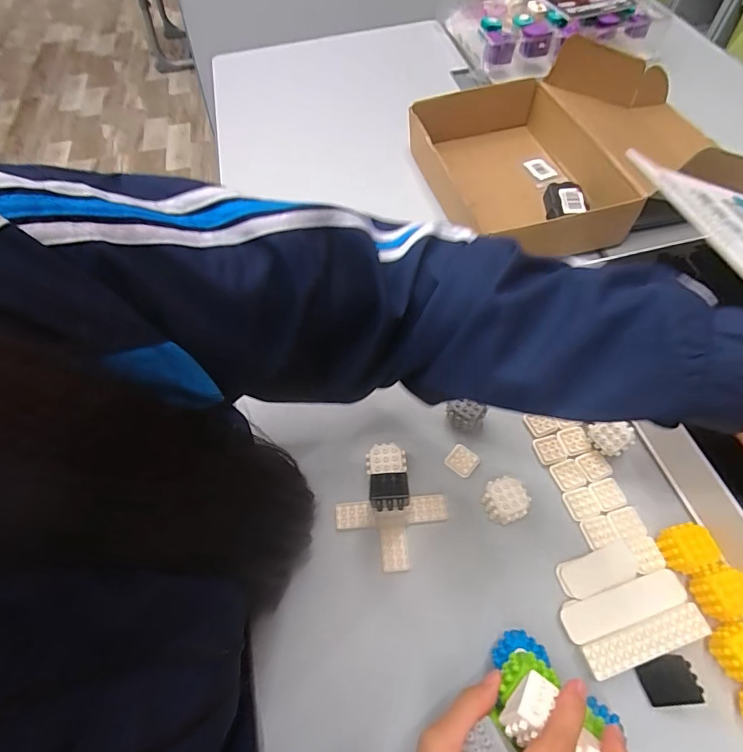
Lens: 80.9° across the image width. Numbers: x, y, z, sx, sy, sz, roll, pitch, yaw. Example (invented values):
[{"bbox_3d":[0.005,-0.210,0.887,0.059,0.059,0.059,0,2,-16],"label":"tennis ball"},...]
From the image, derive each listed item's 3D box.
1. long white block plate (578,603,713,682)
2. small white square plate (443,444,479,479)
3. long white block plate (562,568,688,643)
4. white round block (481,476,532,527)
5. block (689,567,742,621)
[{"bbox_3d":[0.217,0.210,0.346,0.103,0.006,0.024,-17,60,-7],"label":"long white block plate"},{"bbox_3d":[0.091,0.085,0.438,0.029,0.006,0.027,36,67,21],"label":"small white square plate"},{"bbox_3d":[0.211,0.192,0.364,0.108,0.007,0.030,-15,60,-6],"label":"long white block plate"},{"bbox_3d":[0.123,0.117,0.403,0.037,0.031,0.037,-1,59,2],"label":"white round block"},{"bbox_3d":[0.289,0.177,0.354,0.041,0.025,0.036,-11,60,-4],"label":"block"}]

